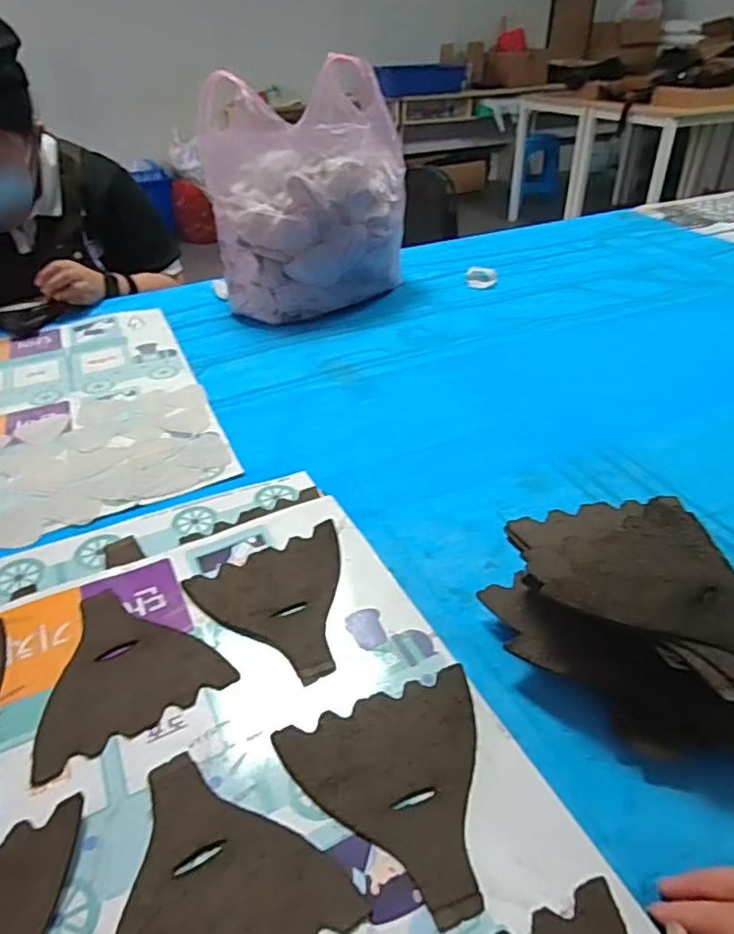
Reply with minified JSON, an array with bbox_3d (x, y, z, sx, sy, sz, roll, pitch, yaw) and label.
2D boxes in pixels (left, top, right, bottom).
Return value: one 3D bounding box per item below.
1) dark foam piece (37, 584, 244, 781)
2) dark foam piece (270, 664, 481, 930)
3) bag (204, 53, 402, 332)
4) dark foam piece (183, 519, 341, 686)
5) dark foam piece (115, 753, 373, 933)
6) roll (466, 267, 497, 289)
[{"bbox_3d":[-0.180,0.138,0.440,0.126,0.004,0.131,-22,41,-24],"label":"dark foam piece"},{"bbox_3d":[0.023,0.193,0.358,0.123,0.005,0.130,-13,38,-13],"label":"dark foam piece"},{"bbox_3d":[-0.089,-0.413,0.942,0.294,0.300,0.227,-7,37,-6],"label":"bag"},{"bbox_3d":[-0.062,0.108,0.467,0.120,0.007,0.131,-17,41,-18],"label":"dark foam piece"},{"bbox_3d":[-0.086,0.216,0.328,0.127,0.004,0.129,-20,40,-22],"label":"dark foam piece"},{"bbox_3d":[0.204,-0.339,1.077,0.052,0.020,0.053,5,38,10],"label":"roll"}]

